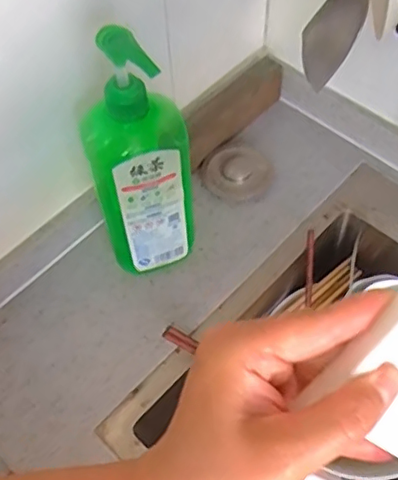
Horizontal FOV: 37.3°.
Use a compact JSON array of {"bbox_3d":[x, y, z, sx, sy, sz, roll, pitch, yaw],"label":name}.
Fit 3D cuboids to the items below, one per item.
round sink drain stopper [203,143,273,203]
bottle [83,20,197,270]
[{"bbox_3d":[0.046,-0.082,0.707,0.079,0.018,0.074,38,67,23],"label":"round sink drain stopper"},{"bbox_3d":[-0.055,-0.066,0.553,0.089,0.271,0.067,-13,58,-5],"label":"bottle"}]

